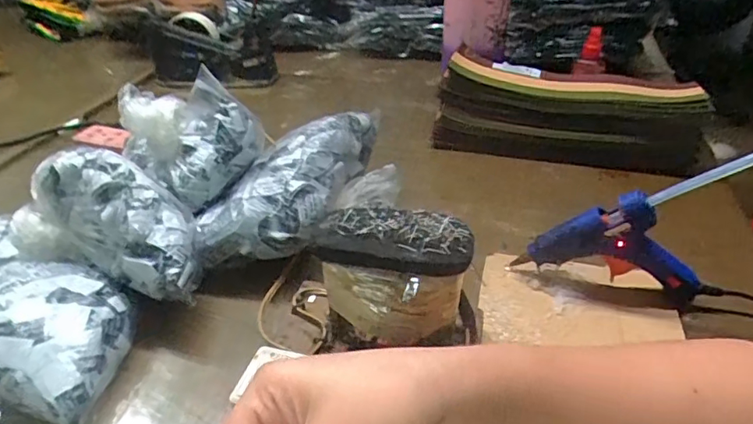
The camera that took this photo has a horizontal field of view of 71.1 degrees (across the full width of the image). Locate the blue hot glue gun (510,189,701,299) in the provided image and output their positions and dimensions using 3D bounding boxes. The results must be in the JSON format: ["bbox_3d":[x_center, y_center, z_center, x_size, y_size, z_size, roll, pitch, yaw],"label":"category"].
[{"bbox_3d":[0.193,0.027,0.431,0.136,0.098,0.023,8,37,15],"label":"blue hot glue gun"}]

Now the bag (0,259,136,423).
[{"bbox_3d":[-0.249,0.092,0.400,0.134,0.056,0.110,11,38,17],"label":"bag"}]

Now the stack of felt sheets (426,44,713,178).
[{"bbox_3d":[0.228,-0.120,0.634,0.293,0.085,0.111,14,39,22],"label":"stack of felt sheets"}]

